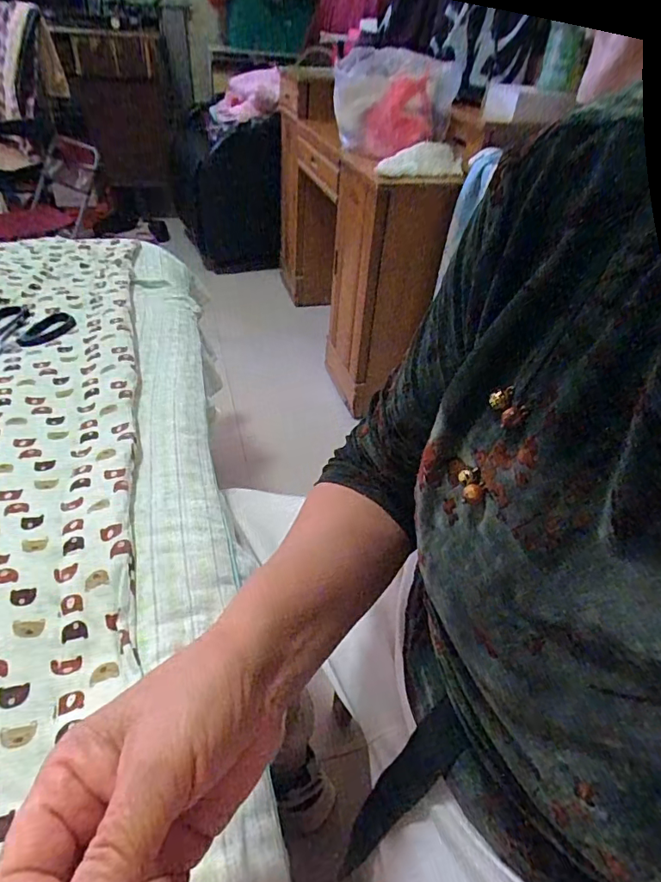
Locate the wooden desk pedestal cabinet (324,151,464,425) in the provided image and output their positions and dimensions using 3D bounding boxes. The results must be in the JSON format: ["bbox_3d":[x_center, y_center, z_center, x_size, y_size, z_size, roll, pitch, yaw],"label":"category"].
[{"bbox_3d":[0.130,-0.387,1.349,0.215,0.610,0.248,-11,43,-18],"label":"wooden desk pedestal cabinet"}]

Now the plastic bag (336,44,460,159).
[{"bbox_3d":[0.137,-0.737,1.111,0.267,0.191,0.158,8,41,3],"label":"plastic bag"}]

